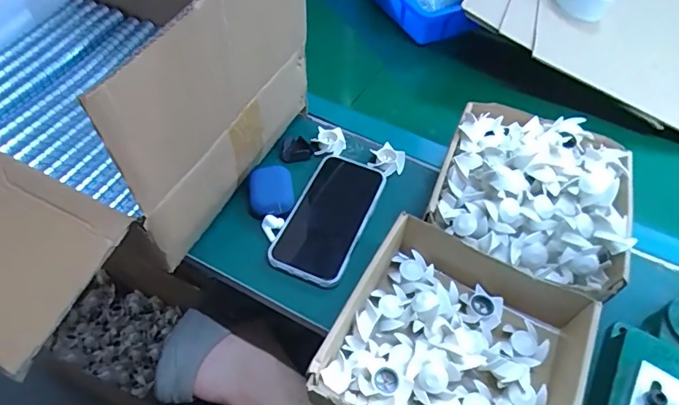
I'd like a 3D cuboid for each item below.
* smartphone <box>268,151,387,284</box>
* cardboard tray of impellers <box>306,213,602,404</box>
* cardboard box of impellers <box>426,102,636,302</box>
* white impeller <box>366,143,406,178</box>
[{"bbox_3d":[-0.008,0.010,0.534,0.078,0.011,0.171,20,52,12],"label":"smartphone"},{"bbox_3d":[0.105,0.128,0.421,0.195,0.070,0.214,25,54,15],"label":"cardboard tray of impellers"},{"bbox_3d":[0.212,-0.017,0.522,0.193,0.076,0.215,20,52,11],"label":"cardboard box of impellers"},{"bbox_3d":[0.060,-0.050,0.594,0.044,0.024,0.039,-21,56,-20],"label":"white impeller"}]

